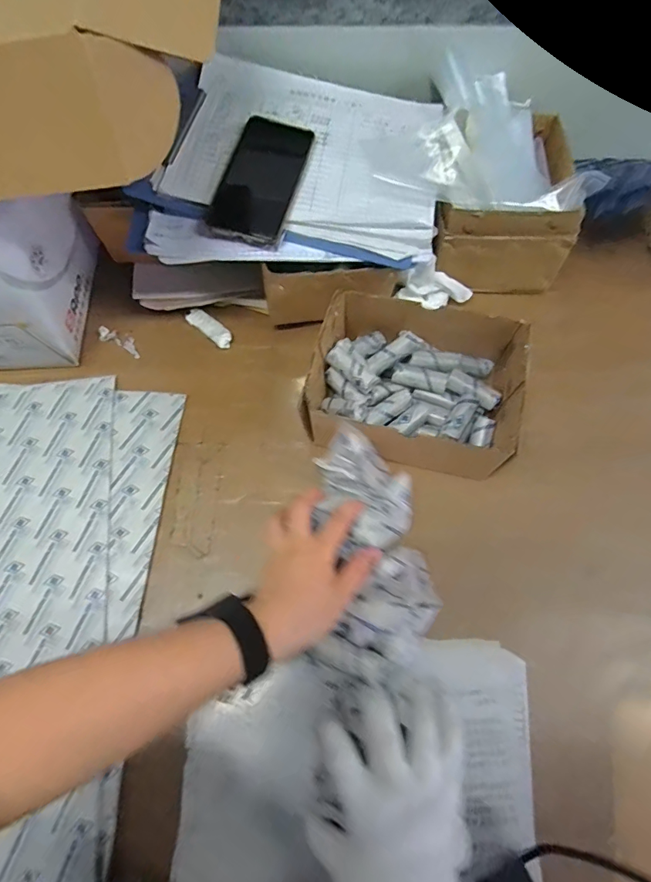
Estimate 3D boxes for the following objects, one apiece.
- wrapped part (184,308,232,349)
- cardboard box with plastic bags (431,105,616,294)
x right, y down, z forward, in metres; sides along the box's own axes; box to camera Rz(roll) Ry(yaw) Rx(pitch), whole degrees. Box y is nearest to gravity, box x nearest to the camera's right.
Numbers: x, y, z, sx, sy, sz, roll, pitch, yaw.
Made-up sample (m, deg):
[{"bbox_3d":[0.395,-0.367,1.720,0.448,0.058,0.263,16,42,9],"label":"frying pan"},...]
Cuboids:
[{"bbox_3d":[-0.146,-0.143,0.559,0.073,0.013,0.026,37,73,14],"label":"wrapped part"},{"bbox_3d":[0.218,-0.297,0.543,0.155,0.136,0.201,10,69,5],"label":"cardboard box with plastic bags"}]

